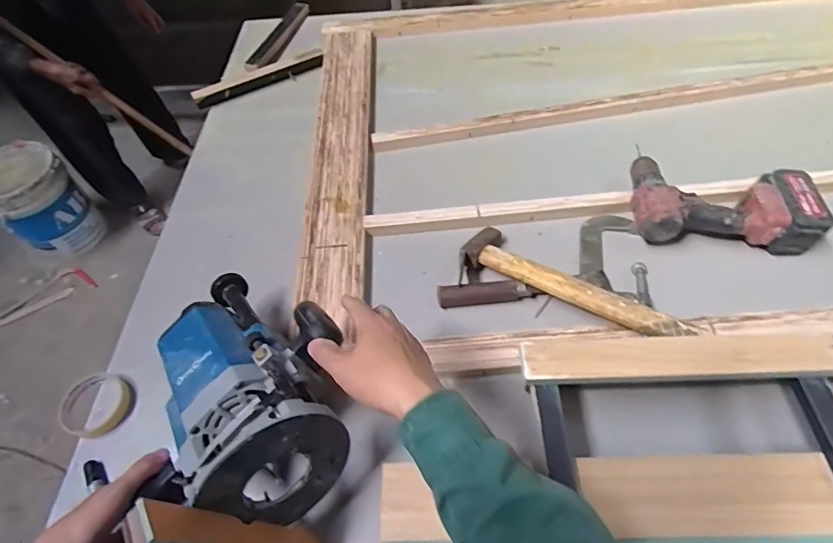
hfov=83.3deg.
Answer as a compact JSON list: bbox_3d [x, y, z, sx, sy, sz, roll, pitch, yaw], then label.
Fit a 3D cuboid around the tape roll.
[{"bbox_3d":[-0.436,0.182,0.641,0.094,0.023,0.087,-2,56,3],"label":"tape roll"}]

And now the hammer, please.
[{"bbox_3d":[0.221,0.016,0.669,0.321,0.068,0.097,24,61,19],"label":"hammer"}]

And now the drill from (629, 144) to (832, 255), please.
[{"bbox_3d":[0.469,-0.100,0.723,0.267,0.078,0.150,6,57,8],"label":"drill"}]

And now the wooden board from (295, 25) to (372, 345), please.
[{"bbox_3d":[-0.138,-0.221,0.847,0.100,0.030,0.716,-4,58,1],"label":"wooden board"}]

